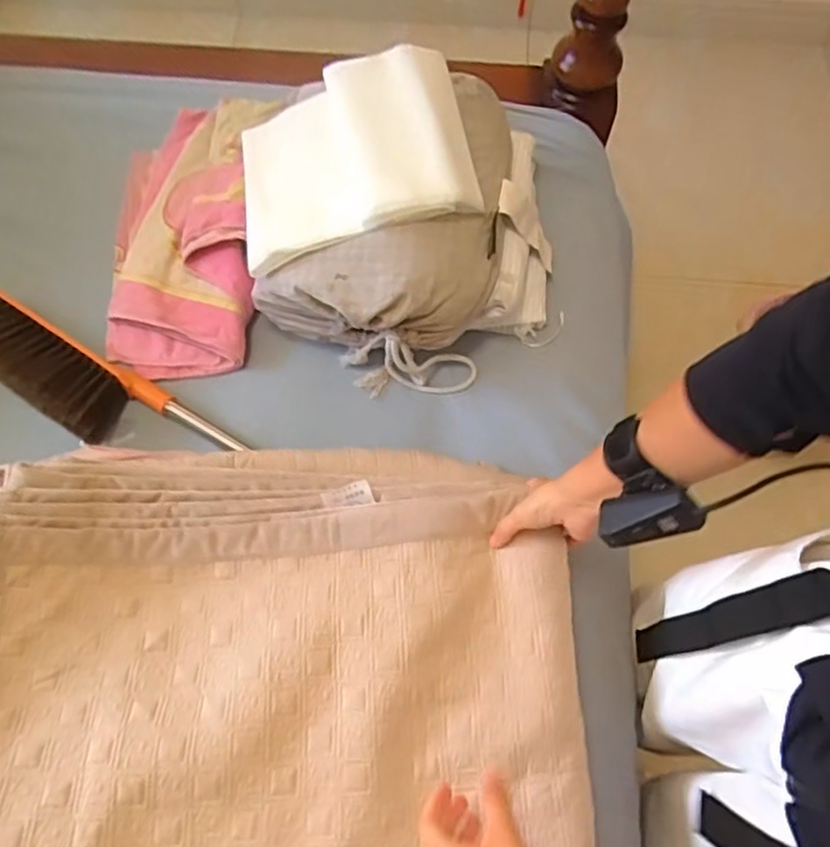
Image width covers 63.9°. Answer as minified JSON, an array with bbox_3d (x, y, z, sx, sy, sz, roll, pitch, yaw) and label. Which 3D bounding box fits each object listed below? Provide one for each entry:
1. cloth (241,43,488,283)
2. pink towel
[{"bbox_3d":[-0.068,-0.302,0.773,0.263,0.116,0.216,-11,68,-4],"label":"cloth"},{"bbox_3d":[-0.297,-0.258,0.860,0.196,0.079,0.394,-1,68,0],"label":"pink towel"}]

